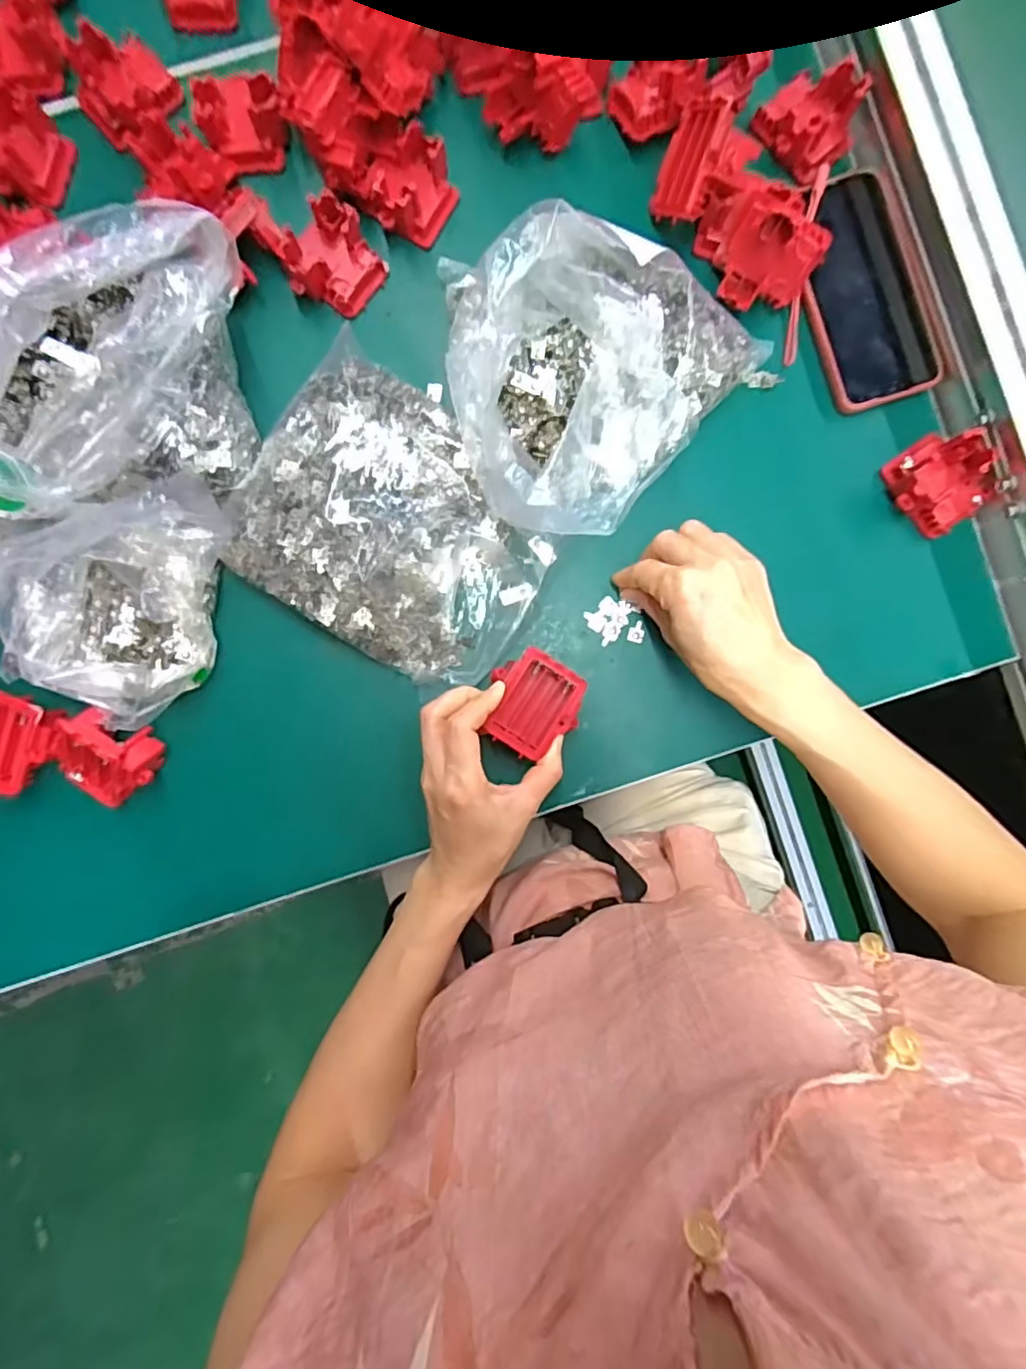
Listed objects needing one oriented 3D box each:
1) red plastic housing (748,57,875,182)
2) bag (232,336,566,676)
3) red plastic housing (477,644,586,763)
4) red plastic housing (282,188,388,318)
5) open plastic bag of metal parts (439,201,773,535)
[{"bbox_3d":[0.216,-0.405,0.435,0.062,0.032,0.060,-32,89,-1],"label":"red plastic housing"},{"bbox_3d":[-0.078,-0.108,0.421,0.210,0.048,0.173,33,88,0],"label":"bag"},{"bbox_3d":[0.014,0.014,0.409,0.061,0.017,0.066,25,92,-3],"label":"red plastic housing"},{"bbox_3d":[-0.127,-0.299,0.432,0.056,0.030,0.062,44,91,-3],"label":"red plastic housing"},{"bbox_3d":[0.049,-0.207,0.404,0.164,0.089,0.220,40,88,0],"label":"open plastic bag of metal parts"}]

